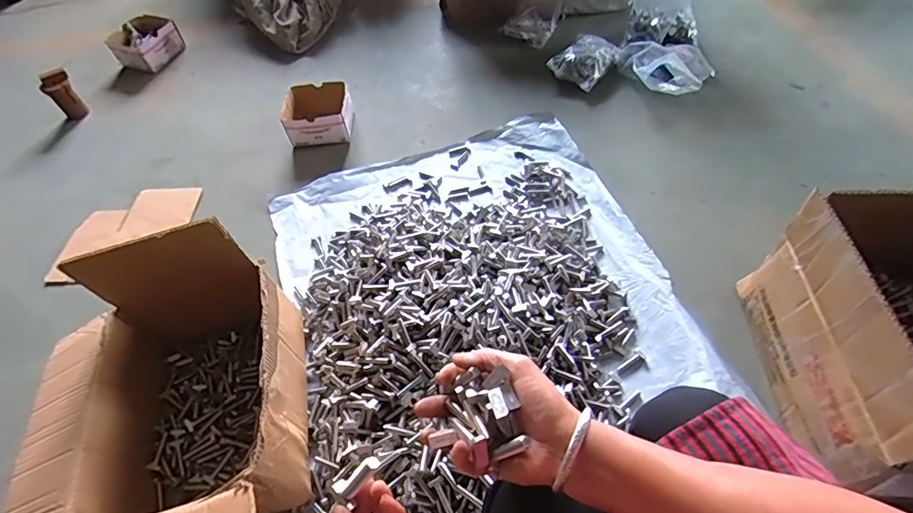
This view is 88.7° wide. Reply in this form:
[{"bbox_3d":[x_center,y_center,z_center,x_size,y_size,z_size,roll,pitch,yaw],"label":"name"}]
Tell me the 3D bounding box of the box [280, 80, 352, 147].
[{"bbox_3d":[-0.345,-0.356,1.173,0.156,0.084,0.143,-2,53,4],"label":"box"}]

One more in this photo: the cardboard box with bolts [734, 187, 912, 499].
[{"bbox_3d":[0.606,0.115,0.605,0.274,0.242,0.320,2,54,5],"label":"cardboard box with bolts"}]

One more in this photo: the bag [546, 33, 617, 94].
[{"bbox_3d":[0.331,-0.509,1.213,0.133,0.068,0.164,31,61,23],"label":"bag"}]

